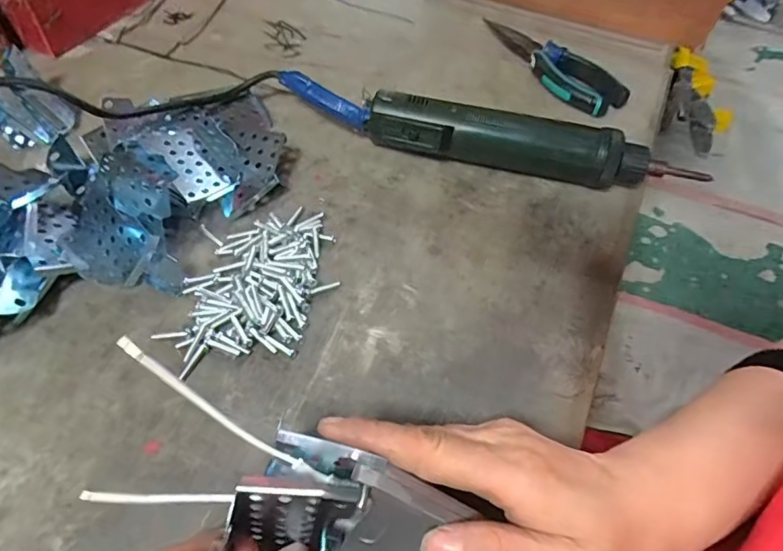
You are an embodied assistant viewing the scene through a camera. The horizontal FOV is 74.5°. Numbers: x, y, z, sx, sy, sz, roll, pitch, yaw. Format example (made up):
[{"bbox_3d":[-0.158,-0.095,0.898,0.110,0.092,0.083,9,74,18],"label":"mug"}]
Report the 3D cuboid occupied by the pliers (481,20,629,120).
[{"bbox_3d":[0.140,-0.191,0.466,0.052,0.020,0.149,-36,65,-26],"label":"pliers"}]

